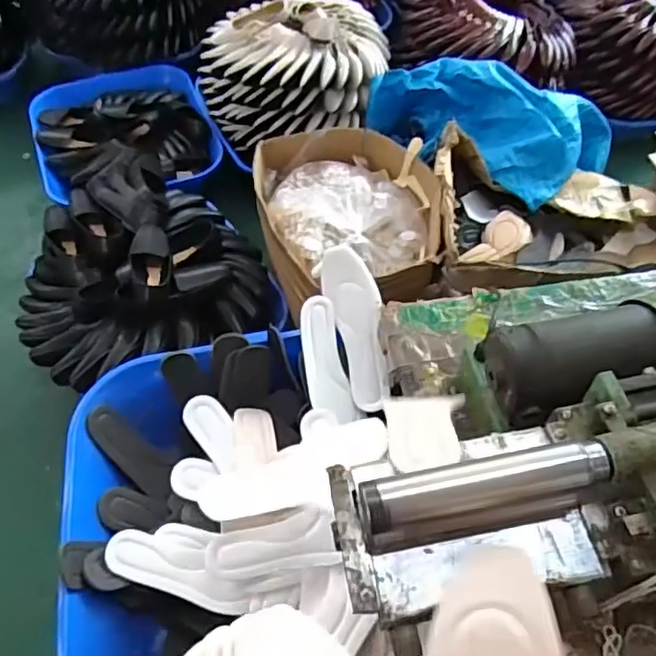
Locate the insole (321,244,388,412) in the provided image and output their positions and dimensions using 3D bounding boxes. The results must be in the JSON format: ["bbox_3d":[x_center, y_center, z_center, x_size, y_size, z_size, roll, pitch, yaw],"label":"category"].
[{"bbox_3d":[0.047,-0.002,0.907,0.080,0.038,0.249,-12,90,-9],"label":"insole"}]

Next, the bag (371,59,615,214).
[{"bbox_3d":[0.416,-0.566,1.560,0.478,0.237,0.567,-39,65,-23],"label":"bag"}]

